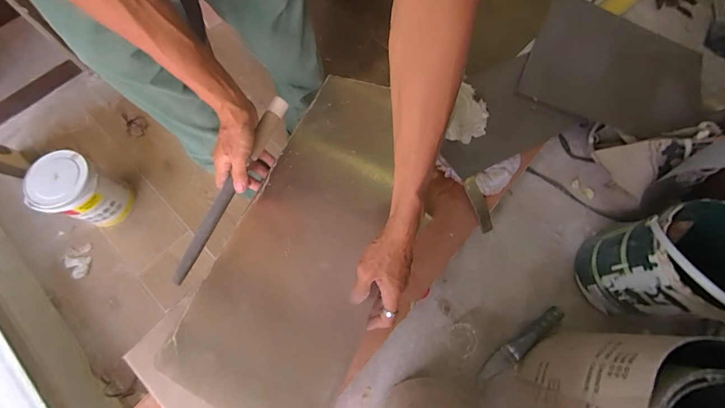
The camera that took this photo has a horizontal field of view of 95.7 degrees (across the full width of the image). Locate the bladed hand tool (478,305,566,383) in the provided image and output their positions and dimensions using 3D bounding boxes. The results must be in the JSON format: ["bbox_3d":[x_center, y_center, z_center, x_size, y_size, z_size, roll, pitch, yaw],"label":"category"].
[{"bbox_3d":[0.302,0.267,0.620,0.198,0.019,0.035,-36,74,-12],"label":"bladed hand tool"}]

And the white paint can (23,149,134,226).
[{"bbox_3d":[-0.847,-0.032,1.000,0.179,0.213,0.169,0,70,0],"label":"white paint can"}]

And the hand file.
[{"bbox_3d":[-0.198,-0.025,0.494,0.024,0.017,0.307,28,85,9],"label":"hand file"}]

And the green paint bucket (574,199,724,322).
[{"bbox_3d":[0.521,0.106,0.558,0.171,0.257,0.163,0,70,0],"label":"green paint bucket"}]

